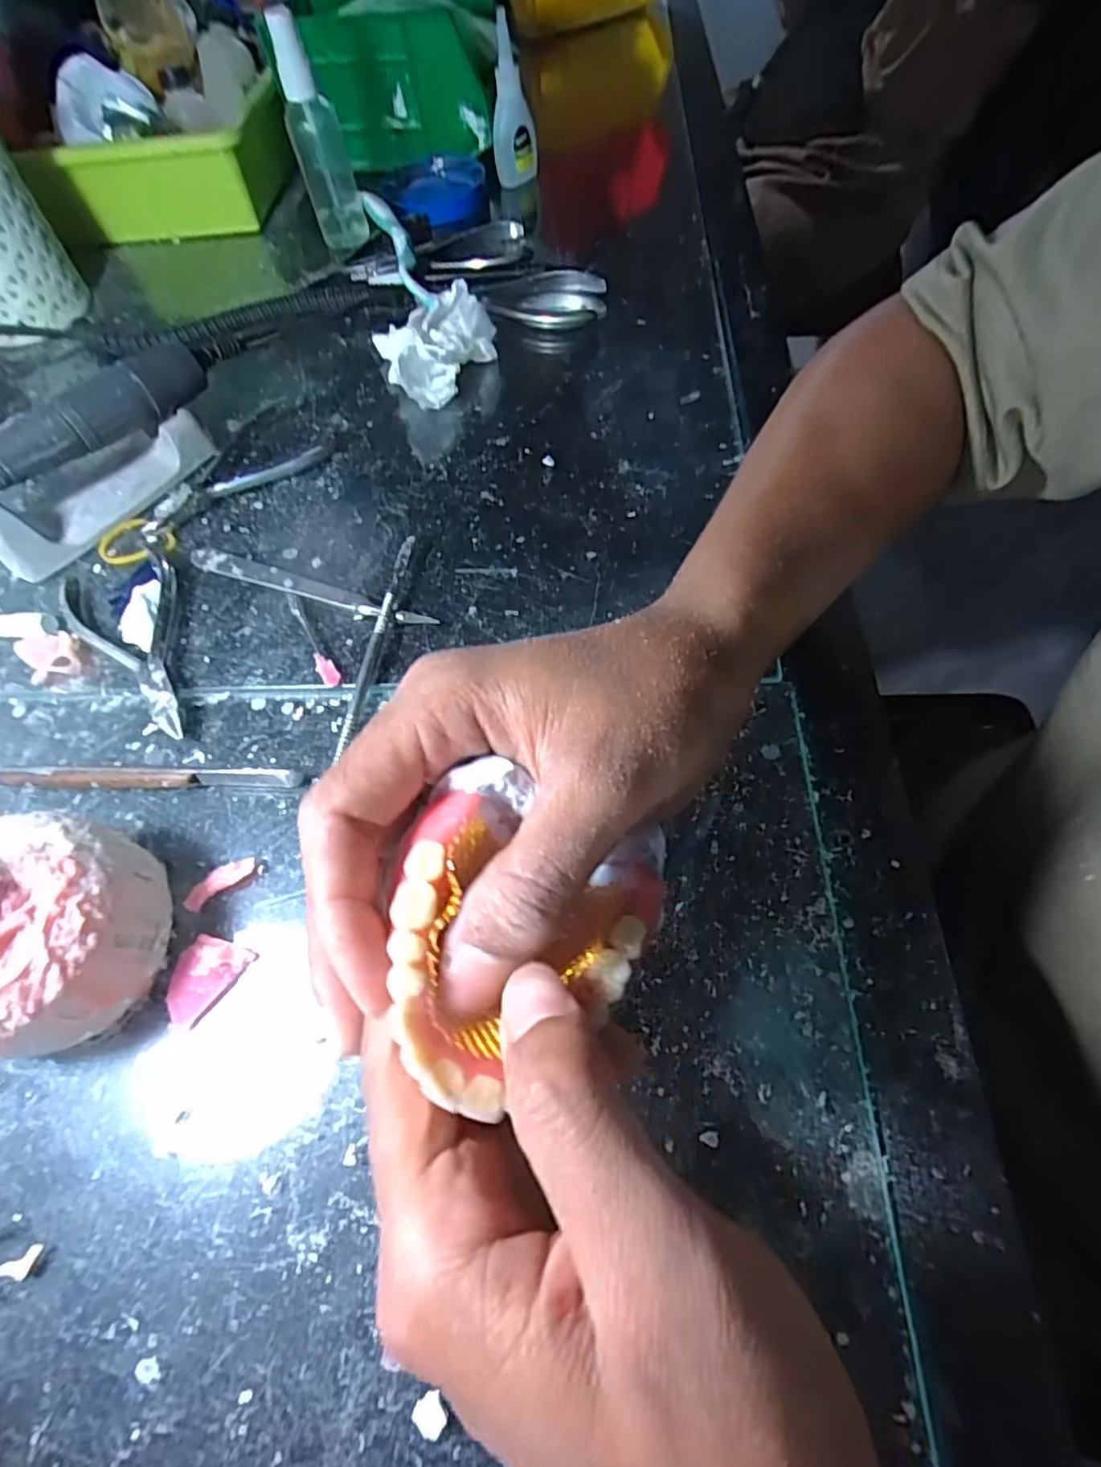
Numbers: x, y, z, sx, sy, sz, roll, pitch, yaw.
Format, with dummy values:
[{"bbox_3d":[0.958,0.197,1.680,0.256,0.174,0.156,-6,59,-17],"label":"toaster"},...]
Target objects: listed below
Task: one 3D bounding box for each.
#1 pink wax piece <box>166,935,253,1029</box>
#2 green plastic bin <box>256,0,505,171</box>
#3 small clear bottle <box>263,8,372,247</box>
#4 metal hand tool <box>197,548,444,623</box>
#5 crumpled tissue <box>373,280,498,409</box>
[{"bbox_3d":[-0.121,0.083,0.212,0.019,0.004,0.028,37,64,5],"label":"pink wax piece"},{"bbox_3d":[-0.123,-0.585,0.524,0.172,0.086,0.248,-4,62,2],"label":"green plastic bin"},{"bbox_3d":[-0.159,-0.408,0.414,0.035,0.109,0.034,-15,62,-4],"label":"small clear bottle"},{"bbox_3d":[-0.119,-0.070,0.297,0.137,0.005,0.013,19,65,13],"label":"metal hand tool"},{"bbox_3d":[-0.066,-0.223,0.356,0.069,0.034,0.045,-32,65,-13],"label":"crumpled tissue"}]

